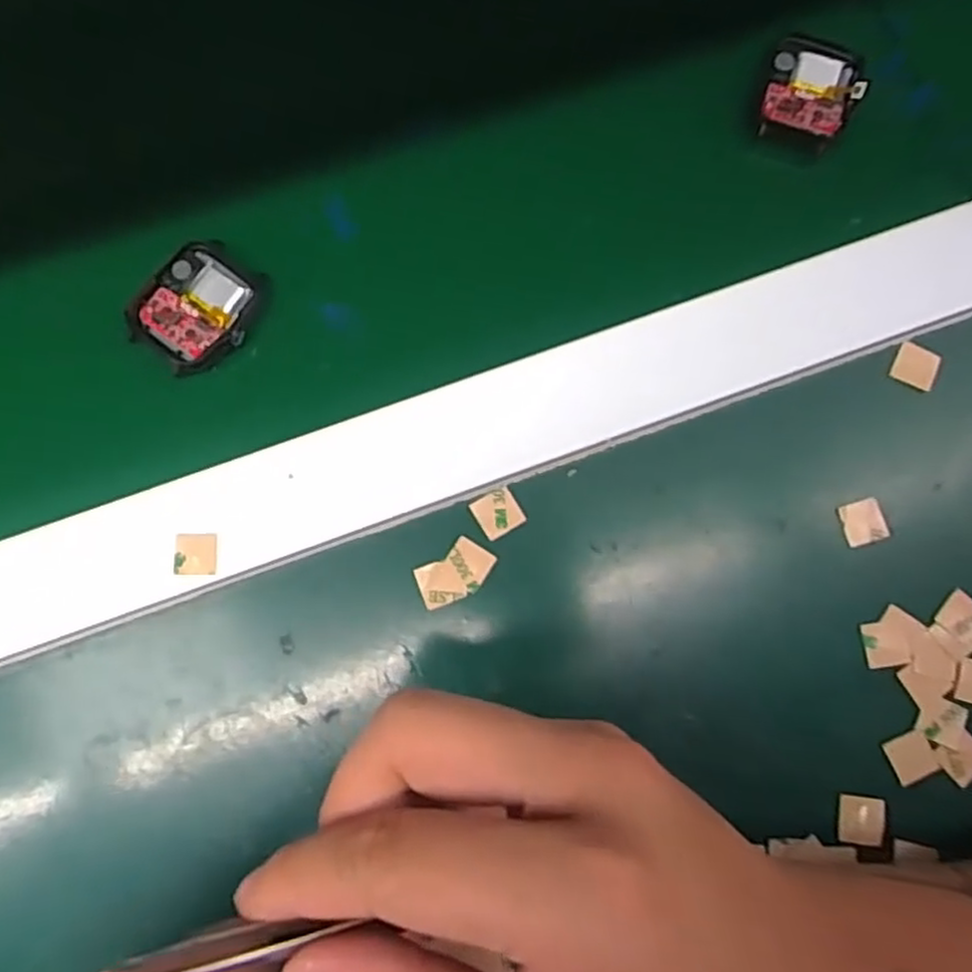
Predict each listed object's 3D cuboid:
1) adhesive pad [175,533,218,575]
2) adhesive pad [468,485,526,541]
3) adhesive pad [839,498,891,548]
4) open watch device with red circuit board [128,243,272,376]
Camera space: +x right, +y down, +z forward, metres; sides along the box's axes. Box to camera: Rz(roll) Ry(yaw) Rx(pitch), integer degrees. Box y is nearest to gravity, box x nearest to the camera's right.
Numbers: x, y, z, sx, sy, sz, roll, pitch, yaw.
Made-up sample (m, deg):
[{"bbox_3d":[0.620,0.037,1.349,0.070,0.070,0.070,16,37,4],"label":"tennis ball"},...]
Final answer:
[{"bbox_3d":[-0.102,0.024,0.260,0.014,0.004,0.015,0,79,-2],"label":"adhesive pad"},{"bbox_3d":[0.004,0.010,0.266,0.016,0.004,0.015,-30,87,-7],"label":"adhesive pad"},{"bbox_3d":[0.139,0.013,0.272,0.016,0.004,0.015,-14,82,-3],"label":"adhesive pad"},{"bbox_3d":[-0.105,-0.066,0.272,0.038,0.006,0.046,34,82,4],"label":"open watch device with red circuit board"}]

